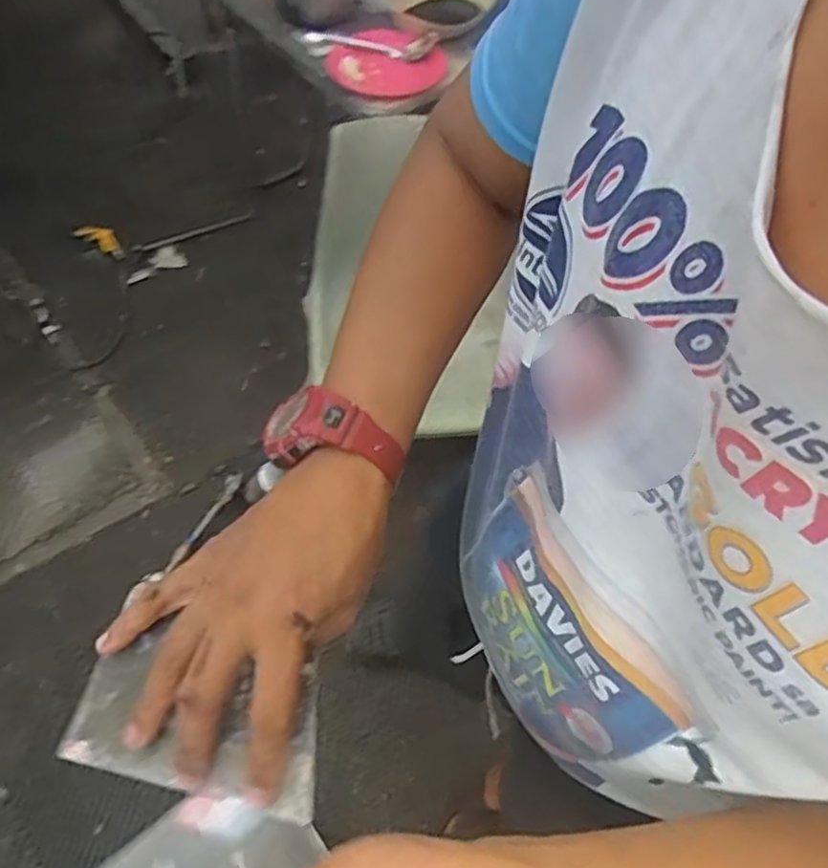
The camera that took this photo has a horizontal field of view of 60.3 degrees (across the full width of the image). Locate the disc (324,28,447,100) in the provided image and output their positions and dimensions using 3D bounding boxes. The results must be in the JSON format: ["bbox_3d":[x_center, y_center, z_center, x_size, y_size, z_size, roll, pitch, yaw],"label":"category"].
[{"bbox_3d":[-0.079,-0.799,1.540,0.265,0.036,0.216,-32,63,-20],"label":"disc"}]

